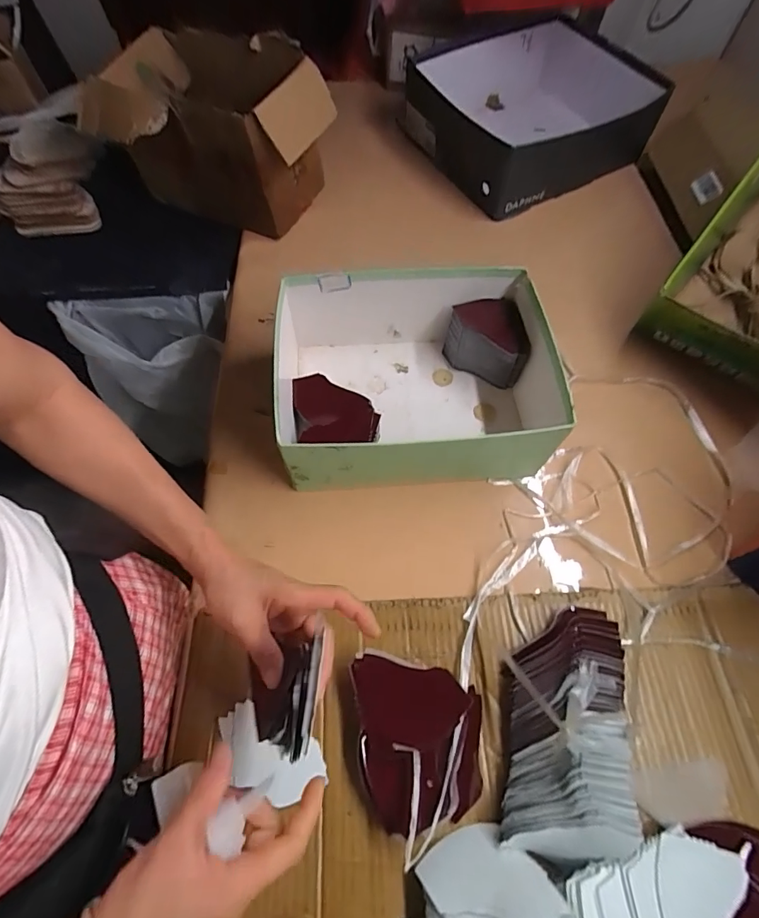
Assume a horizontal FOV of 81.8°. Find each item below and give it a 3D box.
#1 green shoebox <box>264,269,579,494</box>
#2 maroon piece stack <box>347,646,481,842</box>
[{"bbox_3d":[0.040,-0.091,0.521,0.316,0.119,0.240,-1,63,0],"label":"green shoebox"},{"bbox_3d":[0.038,0.243,0.390,0.113,0.037,0.138,-7,64,-2],"label":"maroon piece stack"}]

